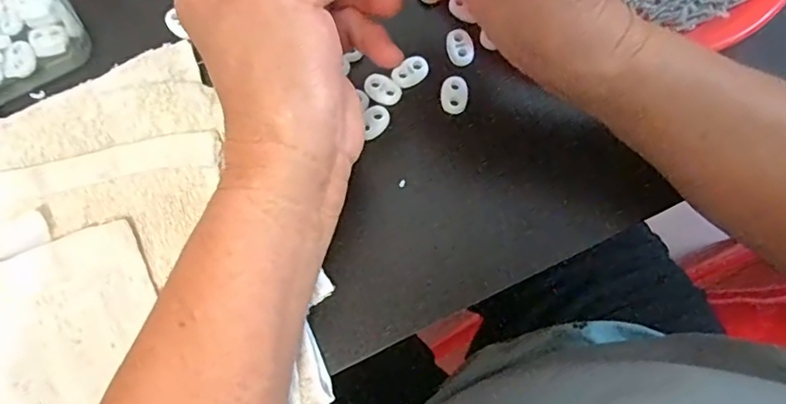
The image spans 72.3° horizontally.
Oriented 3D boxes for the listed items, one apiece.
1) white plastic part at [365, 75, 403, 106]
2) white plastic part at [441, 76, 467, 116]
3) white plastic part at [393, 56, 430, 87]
[{"bbox_3d":[-0.006,-0.065,0.314,0.022,0.004,0.015,29,78,6],"label":"white plastic part"},{"bbox_3d":[0.036,-0.063,0.313,0.015,0.004,0.022,5,77,1],"label":"white plastic part"},{"bbox_3d":[0.011,-0.077,0.316,0.022,0.004,0.015,-40,80,-9],"label":"white plastic part"}]

